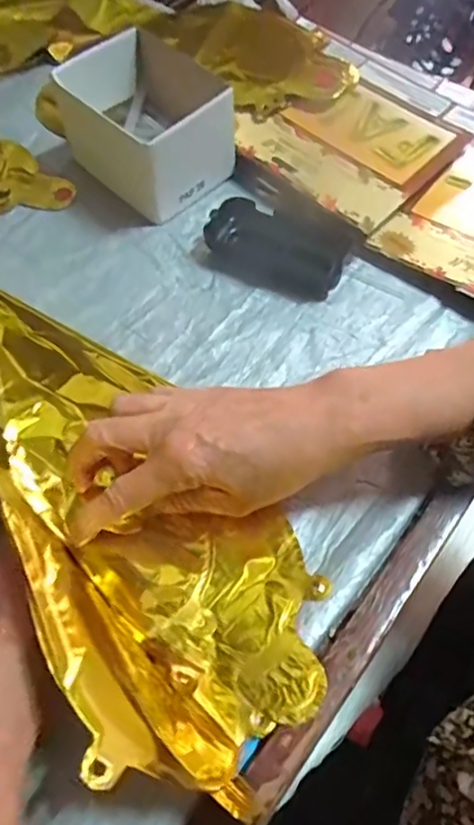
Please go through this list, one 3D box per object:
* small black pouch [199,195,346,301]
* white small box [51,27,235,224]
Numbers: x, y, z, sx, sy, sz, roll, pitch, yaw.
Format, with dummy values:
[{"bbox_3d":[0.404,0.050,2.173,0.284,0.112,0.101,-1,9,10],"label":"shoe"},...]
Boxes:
[{"bbox_3d":[0.029,-0.126,0.475,0.108,0.029,0.055,21,60,12],"label":"small black pouch"},{"bbox_3d":[-0.079,-0.236,0.499,0.133,0.071,0.100,38,65,21],"label":"white small box"}]

